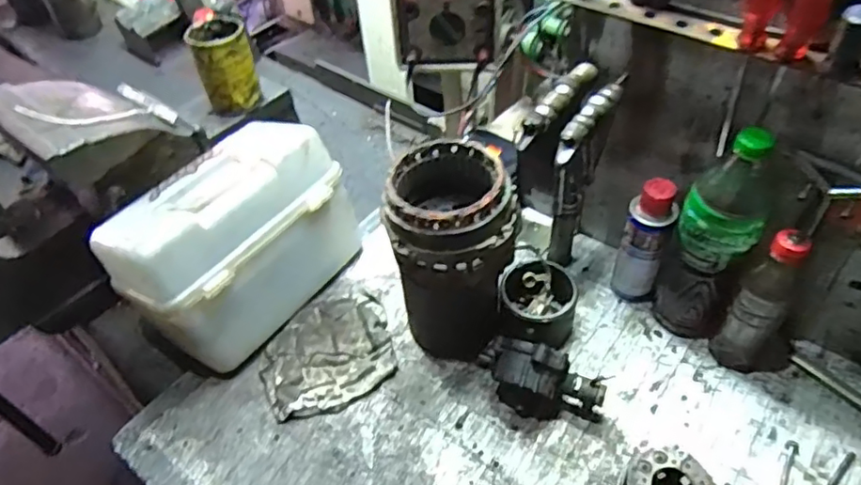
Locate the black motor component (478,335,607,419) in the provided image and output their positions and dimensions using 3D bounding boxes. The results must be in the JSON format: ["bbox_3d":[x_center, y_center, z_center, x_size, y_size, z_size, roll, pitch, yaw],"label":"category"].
[{"bbox_3d":[0.111,0.145,0.646,0.143,0.087,0.054,25,55,24],"label":"black motor component"}]

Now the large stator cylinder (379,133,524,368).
[{"bbox_3d":[0.023,0.017,0.668,0.126,0.236,0.126,-9,48,-3],"label":"large stator cylinder"}]

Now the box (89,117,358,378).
[{"bbox_3d":[-0.239,-0.002,0.749,0.174,0.182,0.269,26,55,24],"label":"box"}]

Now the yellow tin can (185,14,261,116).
[{"bbox_3d":[-0.290,-0.249,0.855,0.078,0.109,0.074,-21,50,-14],"label":"yellow tin can"}]

